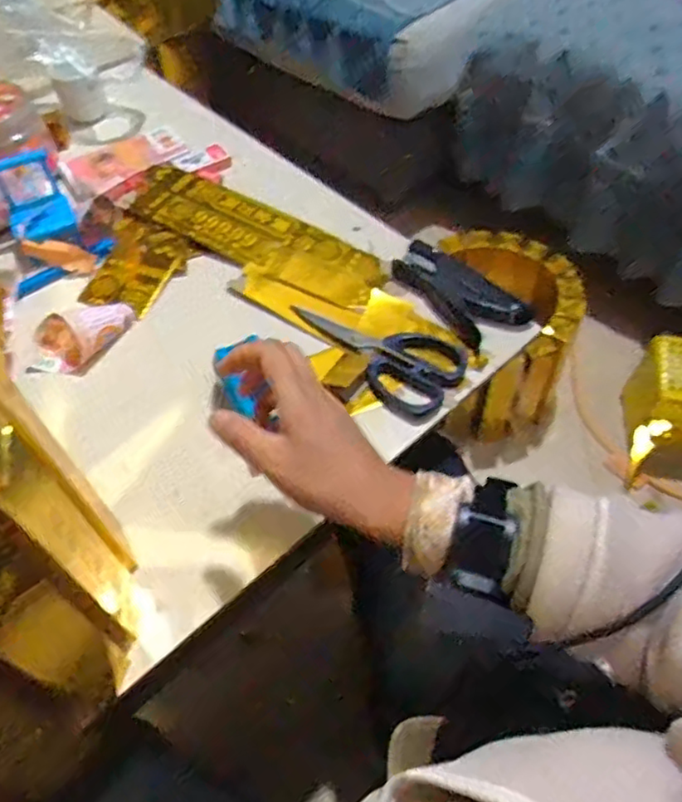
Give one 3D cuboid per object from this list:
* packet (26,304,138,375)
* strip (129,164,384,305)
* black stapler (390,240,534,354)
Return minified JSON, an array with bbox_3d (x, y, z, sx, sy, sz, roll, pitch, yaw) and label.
[{"bbox_3d":[-0.264,-0.070,0.658,0.063,0.048,0.098,21,59,17],"label":"packet"},{"bbox_3d":[-0.101,-0.195,0.750,0.321,0.013,0.113,22,57,14],"label":"strip"},{"bbox_3d":[0.124,-0.119,0.681,0.071,0.035,0.139,-31,59,-18],"label":"black stapler"}]

